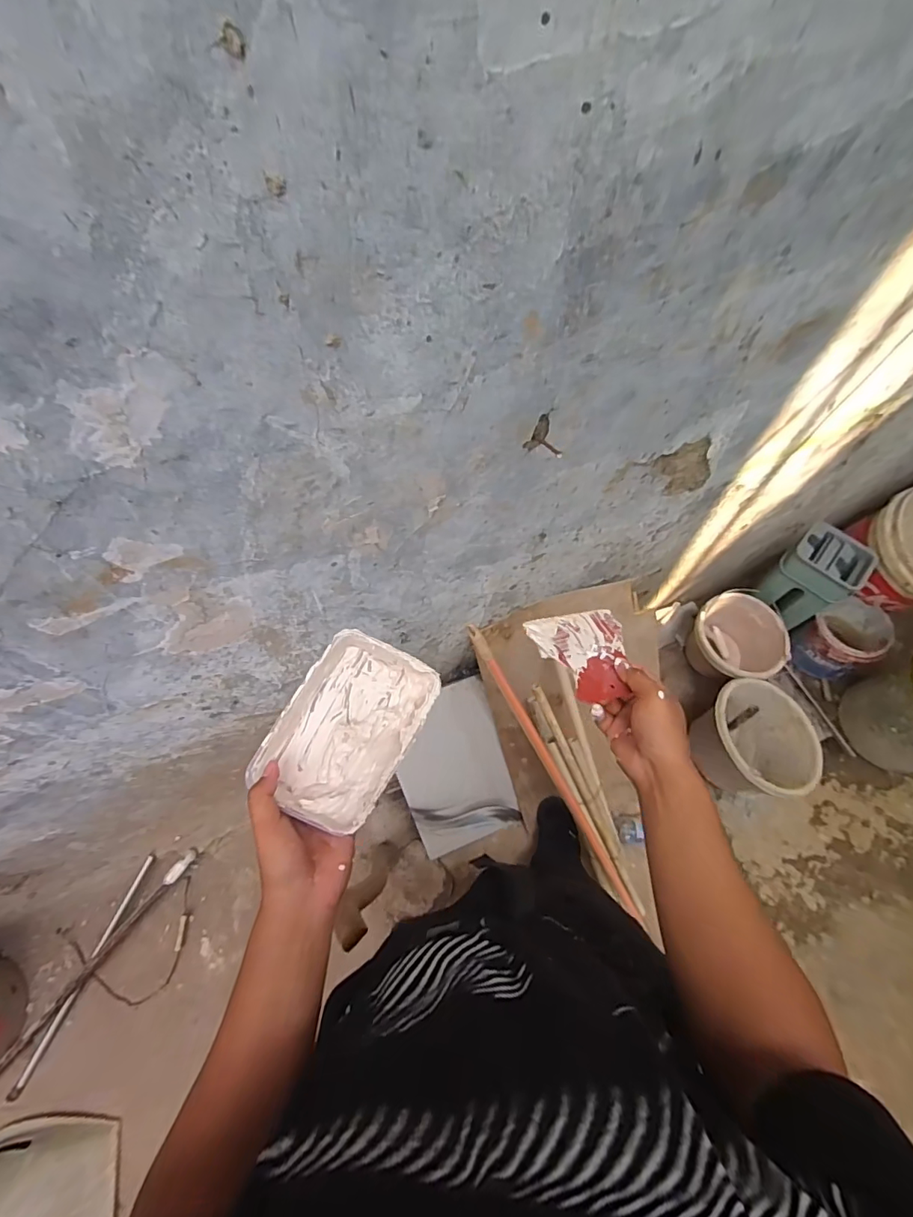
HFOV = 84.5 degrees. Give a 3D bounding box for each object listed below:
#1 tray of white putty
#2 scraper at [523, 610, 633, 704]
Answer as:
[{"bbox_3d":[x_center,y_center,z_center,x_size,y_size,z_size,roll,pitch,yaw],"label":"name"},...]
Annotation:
[{"bbox_3d":[-0.099,0.113,0.475,0.114,0.048,0.163,26,67,13],"label":"tray of white putty"},{"bbox_3d":[0.145,0.050,0.549,0.120,0.011,0.105,-7,52,-27],"label":"scraper"}]

